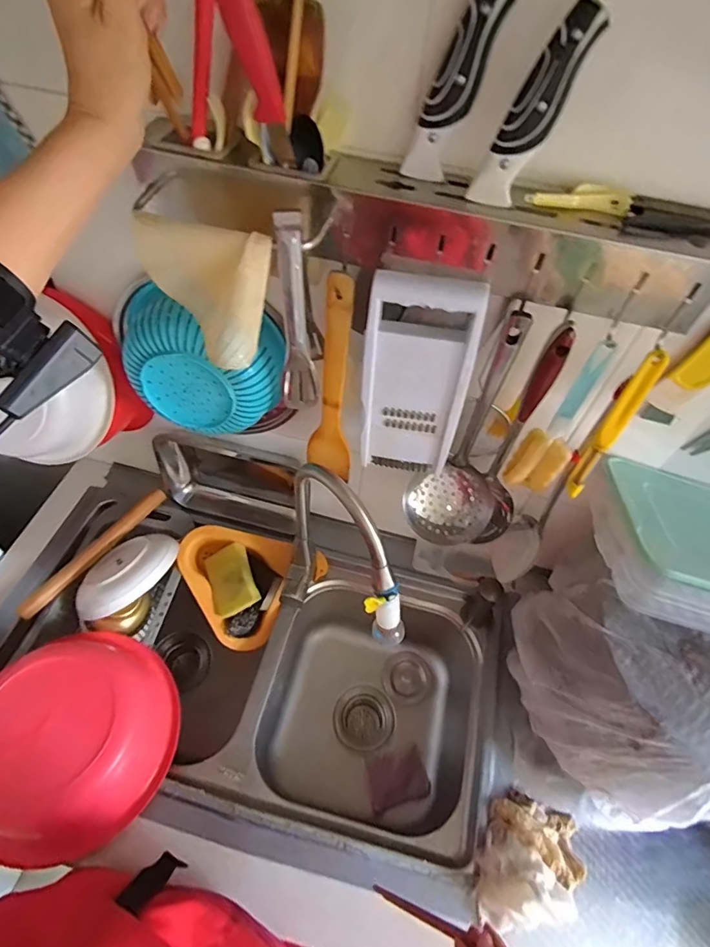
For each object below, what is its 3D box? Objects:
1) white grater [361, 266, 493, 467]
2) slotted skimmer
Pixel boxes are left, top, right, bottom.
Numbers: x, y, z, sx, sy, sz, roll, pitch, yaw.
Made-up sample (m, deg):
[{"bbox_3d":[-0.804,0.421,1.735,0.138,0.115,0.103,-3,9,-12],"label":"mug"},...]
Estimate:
[{"bbox_3d":[0.064,-0.093,0.531,0.110,0.250,0.020,8,53,1],"label":"white grater"},{"bbox_3d":[0.136,-0.032,0.559,0.105,0.322,0.082,28,56,15],"label":"slotted skimmer"}]

